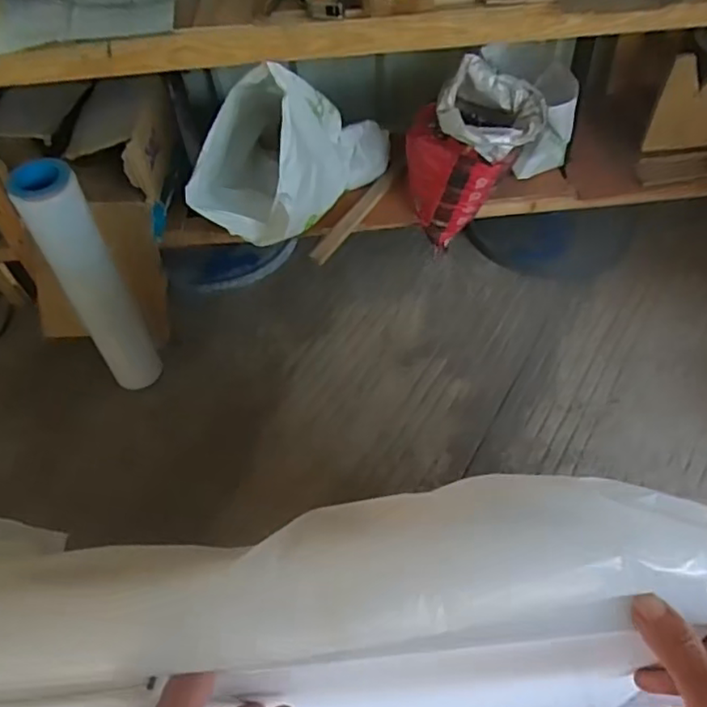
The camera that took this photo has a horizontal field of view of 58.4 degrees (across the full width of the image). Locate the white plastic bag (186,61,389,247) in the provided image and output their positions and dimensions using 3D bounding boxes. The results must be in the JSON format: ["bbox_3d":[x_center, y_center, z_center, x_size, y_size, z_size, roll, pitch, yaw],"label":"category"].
[{"bbox_3d":[-0.121,-0.431,1.265,0.201,0.323,0.428,25,60,19],"label":"white plastic bag"}]

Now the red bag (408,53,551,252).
[{"bbox_3d":[0.243,-0.408,1.329,0.259,0.326,0.223,3,55,6],"label":"red bag"}]

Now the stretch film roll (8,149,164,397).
[{"bbox_3d":[-0.481,-0.114,1.202,0.109,0.532,0.100,-2,55,2],"label":"stretch film roll"}]

